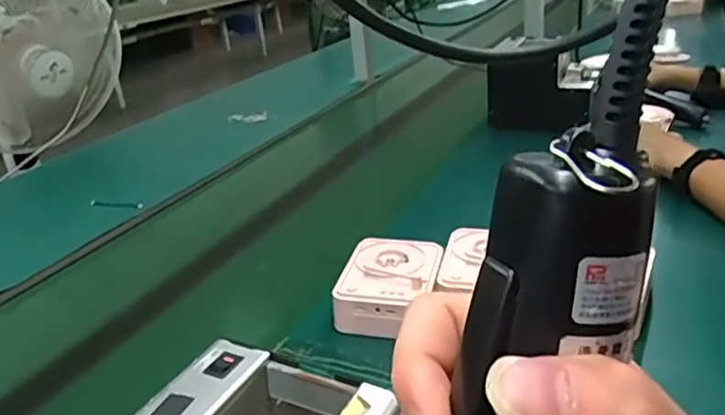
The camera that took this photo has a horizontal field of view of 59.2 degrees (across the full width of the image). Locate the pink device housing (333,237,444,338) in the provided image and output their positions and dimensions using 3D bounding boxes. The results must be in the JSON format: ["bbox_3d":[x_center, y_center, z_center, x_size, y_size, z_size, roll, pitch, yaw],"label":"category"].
[{"bbox_3d":[0.030,0.083,0.676,0.097,0.055,0.121,1,24,17],"label":"pink device housing"}]

